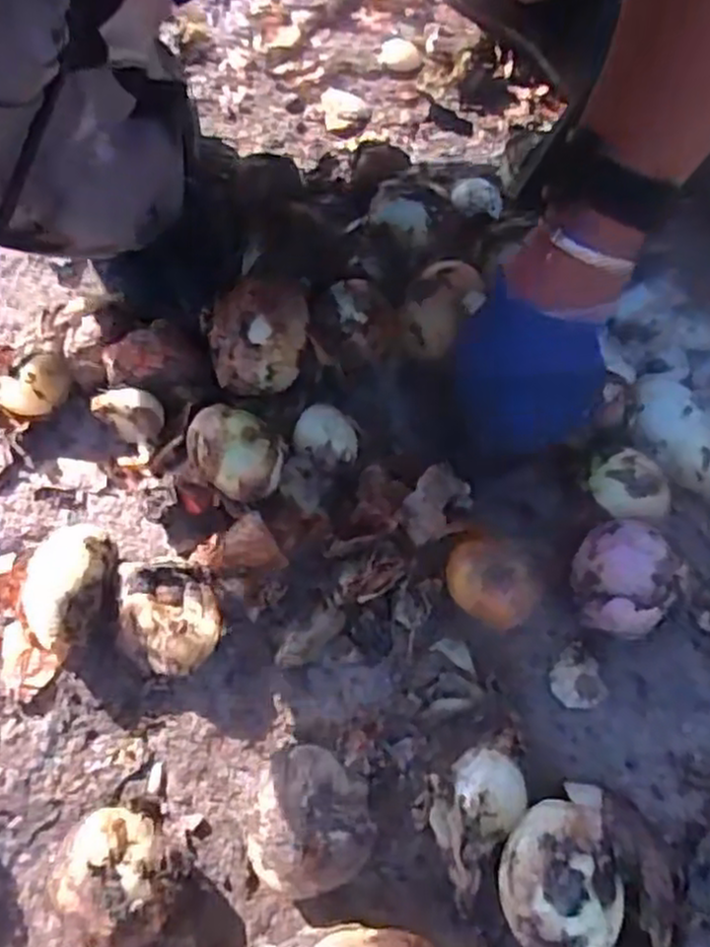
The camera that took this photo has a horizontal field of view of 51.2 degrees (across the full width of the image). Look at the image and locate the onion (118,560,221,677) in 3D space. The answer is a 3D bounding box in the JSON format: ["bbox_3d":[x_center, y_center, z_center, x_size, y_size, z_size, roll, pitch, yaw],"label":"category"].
[{"bbox_3d":[-0.107,0.086,0.435,0.055,0.036,0.065,-4,63,-2],"label":"onion"}]

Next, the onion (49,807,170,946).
[{"bbox_3d":[-0.117,0.200,0.369,0.052,0.051,0.063,-31,67,-15],"label":"onion"}]

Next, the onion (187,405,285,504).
[{"bbox_3d":[-0.075,-0.014,0.461,0.065,0.037,0.051,36,68,17],"label":"onion"}]

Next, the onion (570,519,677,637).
[{"bbox_3d":[0.151,0.065,0.430,0.056,0.059,0.051,0,63,0],"label":"onion"}]

